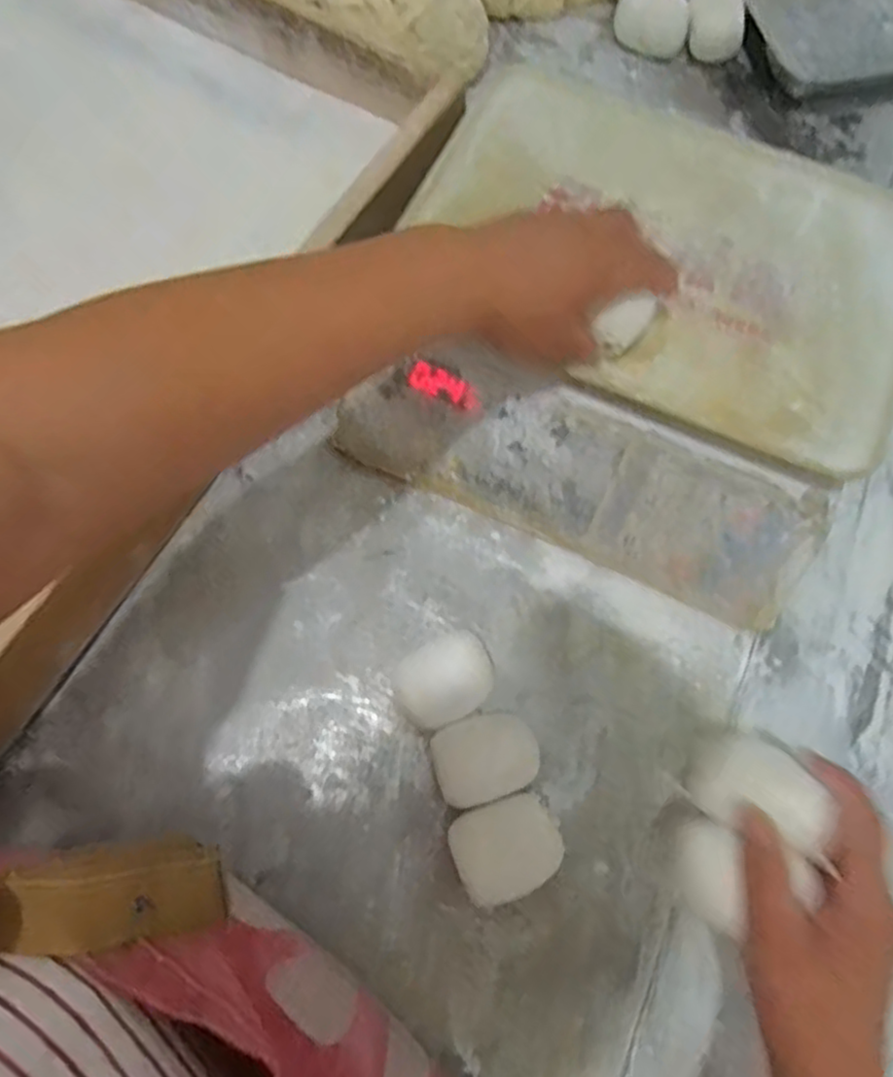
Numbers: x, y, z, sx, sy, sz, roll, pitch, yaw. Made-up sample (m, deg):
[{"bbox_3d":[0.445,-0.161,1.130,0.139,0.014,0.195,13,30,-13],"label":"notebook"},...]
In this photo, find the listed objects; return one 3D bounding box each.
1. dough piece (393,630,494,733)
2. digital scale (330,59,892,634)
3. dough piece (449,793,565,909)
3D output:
[{"bbox_3d":[-0.002,0.092,0.440,0.062,0.046,0.047,-32,75,-11],"label":"dough piece"},{"bbox_3d":[0.131,-0.149,0.498,0.330,0.102,0.313,24,72,6],"label":"digital scale"},{"bbox_3d":[0.035,0.184,0.415,0.060,0.036,0.051,-21,73,-8],"label":"dough piece"}]

